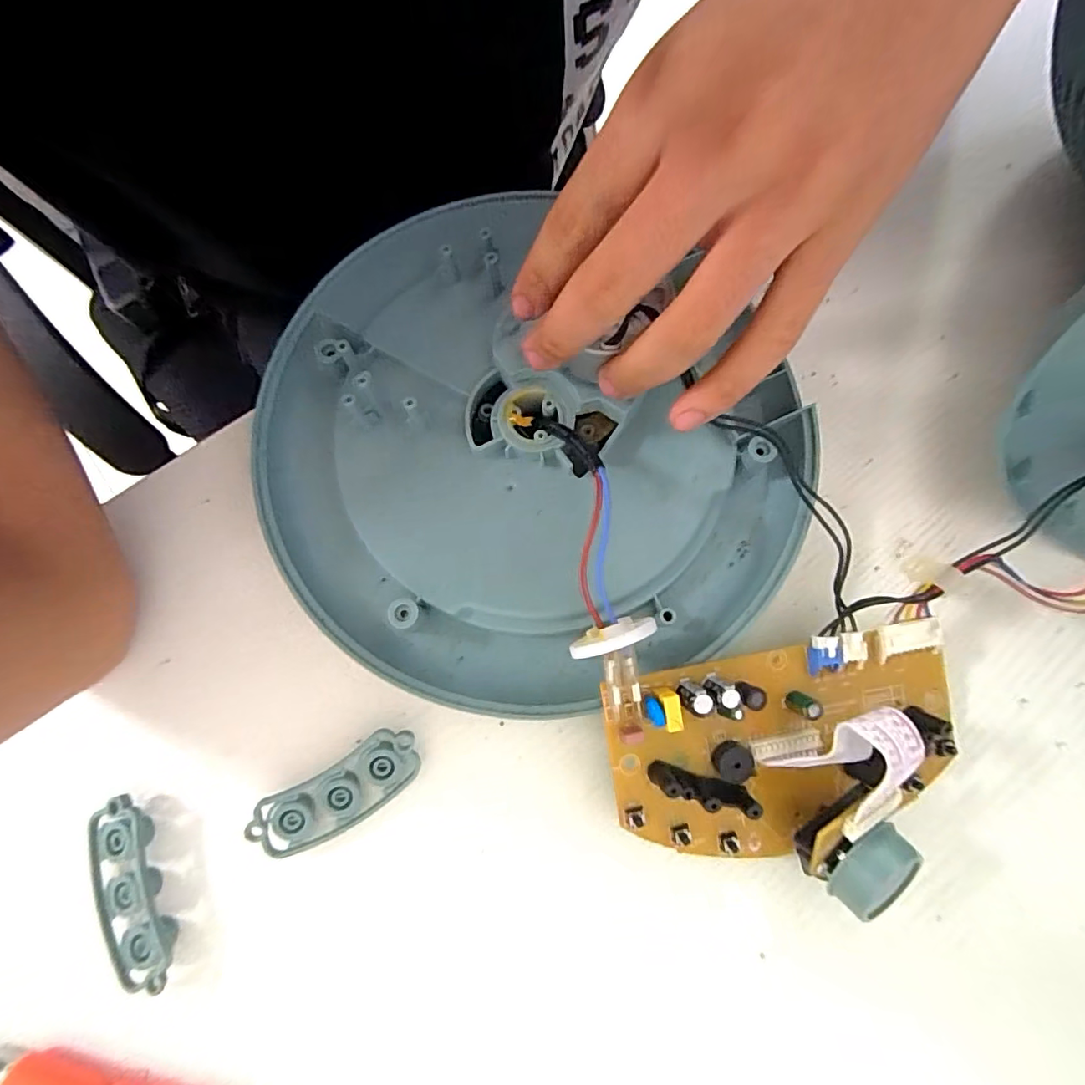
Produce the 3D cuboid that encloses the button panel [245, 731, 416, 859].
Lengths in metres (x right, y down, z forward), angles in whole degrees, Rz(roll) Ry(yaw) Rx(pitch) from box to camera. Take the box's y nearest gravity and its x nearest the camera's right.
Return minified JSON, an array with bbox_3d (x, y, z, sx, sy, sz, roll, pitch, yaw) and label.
[{"bbox_3d":[-0.082,0.103,0.215,0.068,0.013,0.027,-30,80,-6],"label":"button panel"}]

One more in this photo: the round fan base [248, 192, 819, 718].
[{"bbox_3d":[-0.014,-0.045,0.225,0.210,0.046,0.235,-40,78,-8],"label":"round fan base"}]

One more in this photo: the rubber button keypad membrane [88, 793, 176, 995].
[{"bbox_3d":[-0.163,0.139,0.208,0.027,0.013,0.069,-23,79,-5],"label":"rubber button keypad membrane"}]

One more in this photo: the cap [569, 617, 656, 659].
[{"bbox_3d":[0.026,0.037,0.202,0.032,0.031,0.010,-19,76,-4],"label":"cap"}]

